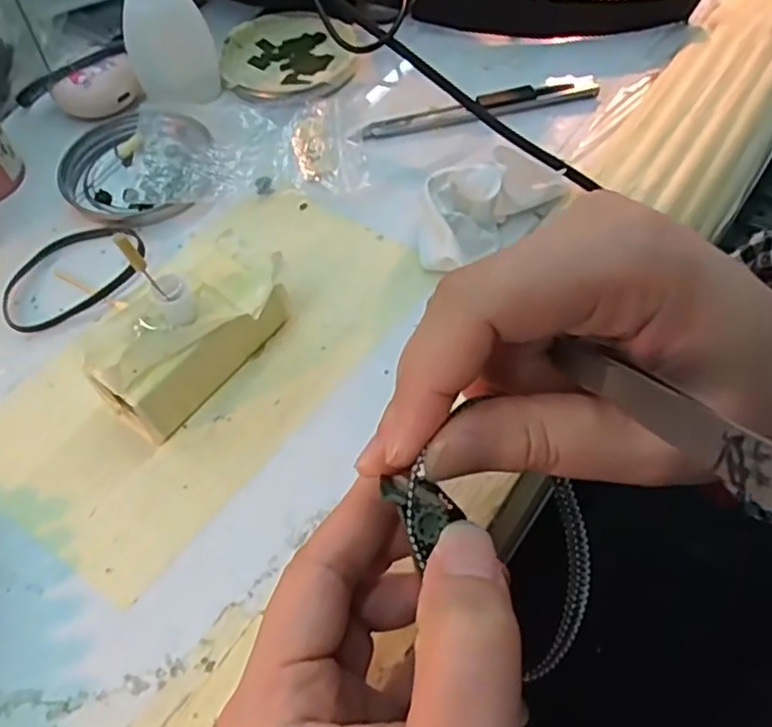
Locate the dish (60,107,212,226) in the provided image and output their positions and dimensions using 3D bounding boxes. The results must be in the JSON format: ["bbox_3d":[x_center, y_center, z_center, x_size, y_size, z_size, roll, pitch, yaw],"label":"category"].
[{"bbox_3d":[-0.130,-0.103,0.349,0.076,0.011,0.081,-1,58,2],"label":"dish"}]

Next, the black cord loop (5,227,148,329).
[{"bbox_3d":[-0.149,-0.044,0.316,0.070,0.005,0.047,-32,62,-16],"label":"black cord loop"}]

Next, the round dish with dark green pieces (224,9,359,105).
[{"bbox_3d":[-0.060,-0.180,0.395,0.075,0.011,0.085,-29,61,-15],"label":"round dish with dark green pieces"}]

